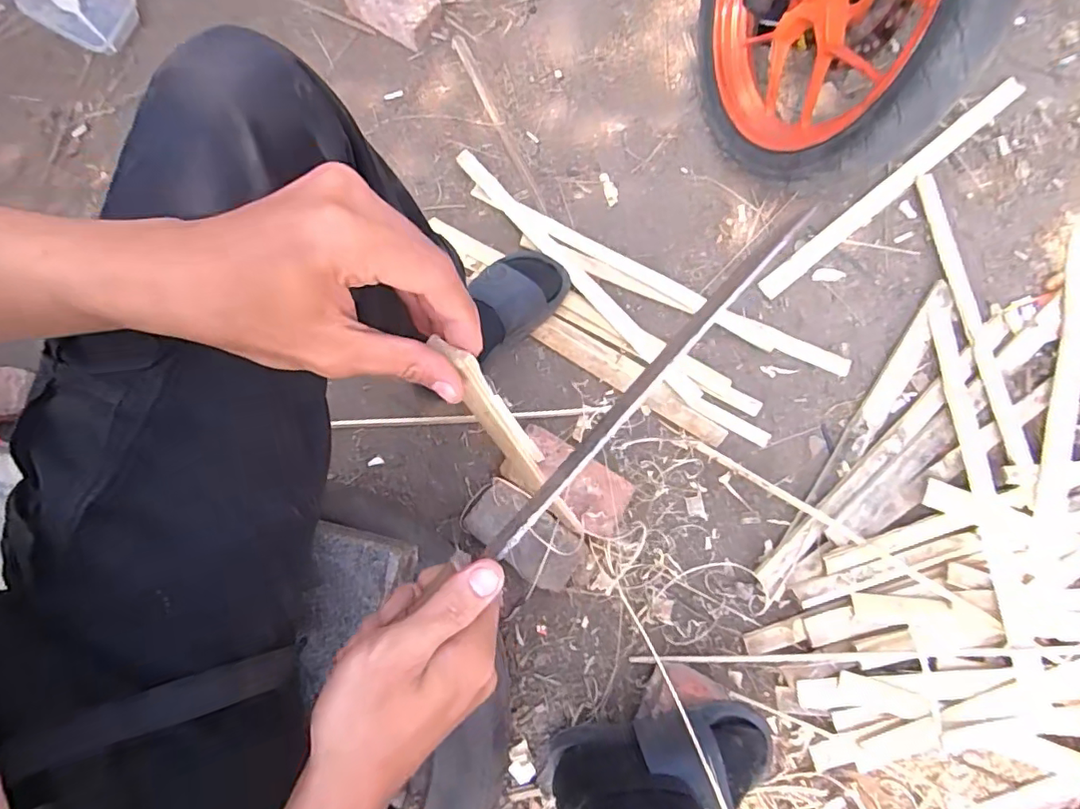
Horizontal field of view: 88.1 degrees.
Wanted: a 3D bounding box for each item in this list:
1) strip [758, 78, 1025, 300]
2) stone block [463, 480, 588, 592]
[{"bbox_3d":[0.558,-0.347,0.878,0.559,0.011,0.032,-38,80,-8],"label":"strip"},{"bbox_3d":[-0.014,0.175,0.737,0.159,0.068,0.083,37,82,11],"label":"stone block"}]

